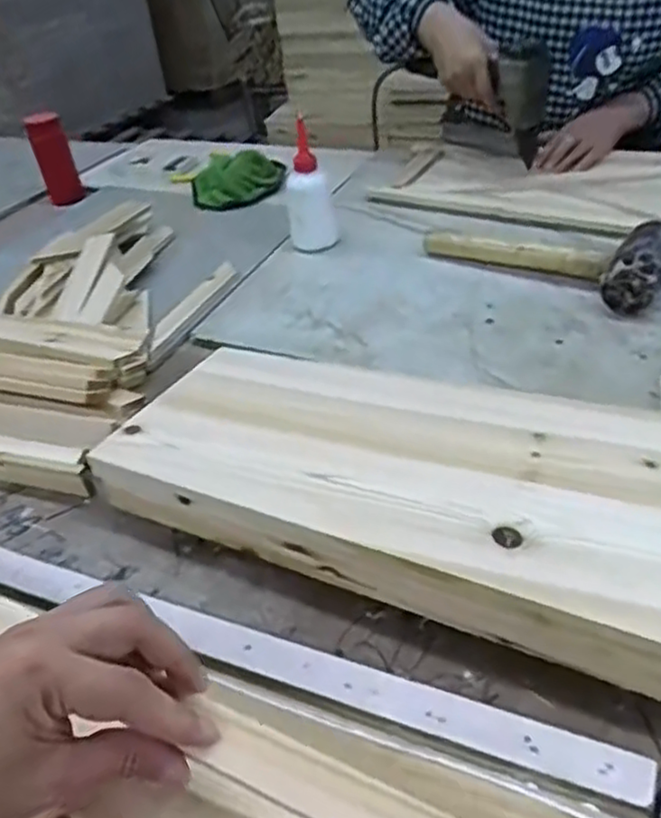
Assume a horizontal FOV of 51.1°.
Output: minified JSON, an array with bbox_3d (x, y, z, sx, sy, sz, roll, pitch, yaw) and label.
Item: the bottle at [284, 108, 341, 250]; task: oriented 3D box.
[{"bbox_3d":[-0.027,-0.277,0.888,0.064,0.134,0.057,-8,38,-1],"label":"bottle"}]

